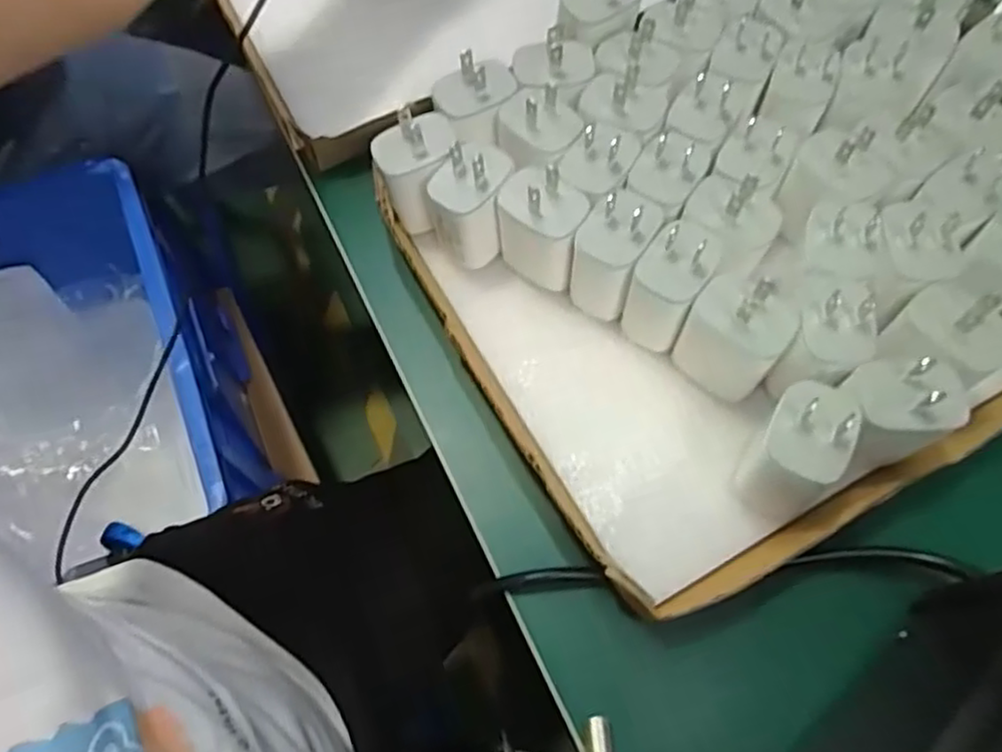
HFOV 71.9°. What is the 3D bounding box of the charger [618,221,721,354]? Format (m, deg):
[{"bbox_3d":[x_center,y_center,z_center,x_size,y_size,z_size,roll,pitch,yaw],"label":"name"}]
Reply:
[{"bbox_3d":[0.076,-0.040,0.312,0.029,0.052,0.039,32,71,16],"label":"charger"}]

